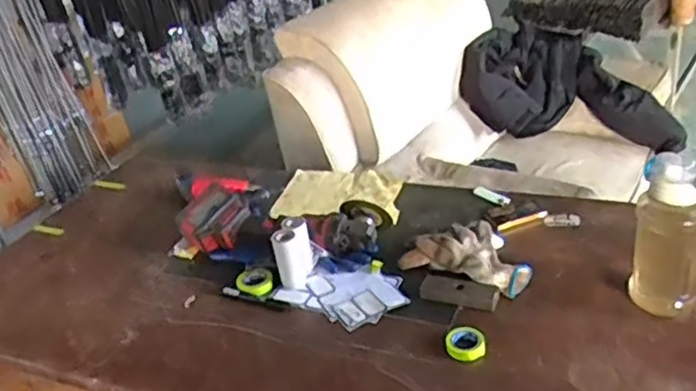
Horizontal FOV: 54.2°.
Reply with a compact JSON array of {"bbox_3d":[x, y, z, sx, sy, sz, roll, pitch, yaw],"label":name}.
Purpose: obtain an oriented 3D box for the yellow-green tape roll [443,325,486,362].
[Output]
[{"bbox_3d":[0.169,0.211,0.979,0.057,0.023,0.053,-7,31,4],"label":"yellow-green tape roll"}]

